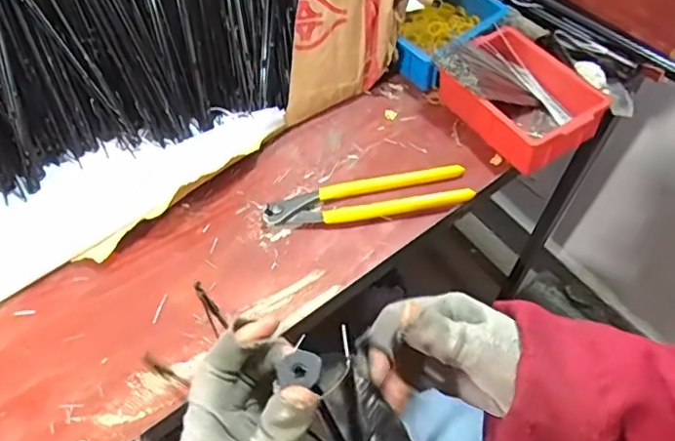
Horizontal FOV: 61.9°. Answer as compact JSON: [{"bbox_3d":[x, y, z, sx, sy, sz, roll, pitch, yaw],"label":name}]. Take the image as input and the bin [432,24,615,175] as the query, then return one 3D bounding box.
[{"bbox_3d":[0.181,-0.121,0.556,0.101,0.062,0.146,-35,64,-18],"label":"bin"}]

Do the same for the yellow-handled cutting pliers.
[{"bbox_3d":[0.029,-0.020,0.538,0.192,0.022,0.045,-7,59,-3],"label":"yellow-handled cutting pliers"}]

